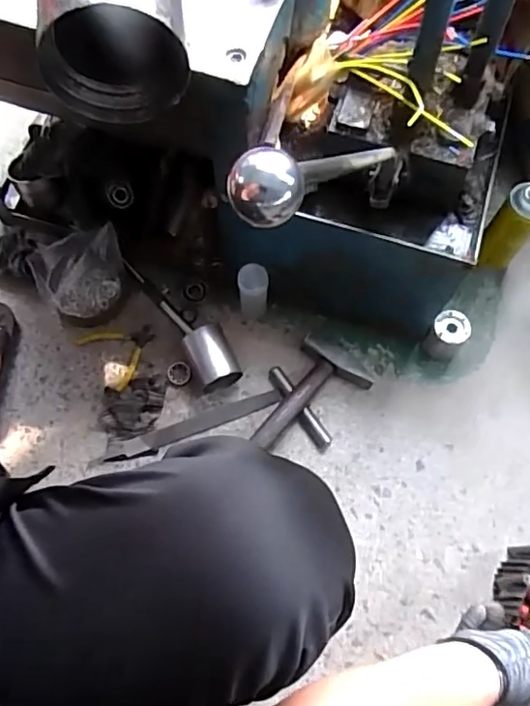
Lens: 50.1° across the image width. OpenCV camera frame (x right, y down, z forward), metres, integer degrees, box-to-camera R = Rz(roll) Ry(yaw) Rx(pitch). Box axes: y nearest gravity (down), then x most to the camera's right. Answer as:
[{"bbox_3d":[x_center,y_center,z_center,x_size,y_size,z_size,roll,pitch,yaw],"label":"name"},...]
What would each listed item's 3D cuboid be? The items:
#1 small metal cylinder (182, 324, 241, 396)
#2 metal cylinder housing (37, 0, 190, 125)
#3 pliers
[{"bbox_3d":[-0.083,0.007,0.866,0.067,0.069,0.091,-22,72,-8],"label":"small metal cylinder"},{"bbox_3d":[-0.131,-0.300,0.481,0.112,0.117,0.151,-8,71,-3],"label":"metal cylinder housing"},{"bbox_3d":[-0.237,0.012,0.892,0.122,0.015,0.107,-6,71,-3],"label":"pliers"}]

